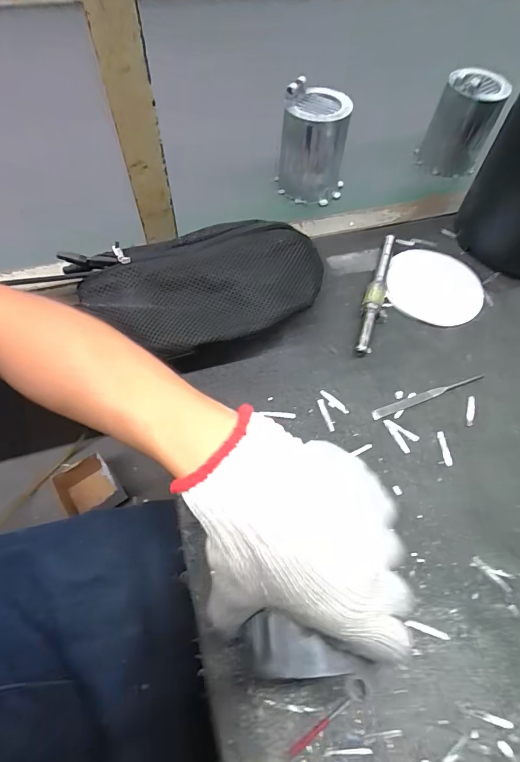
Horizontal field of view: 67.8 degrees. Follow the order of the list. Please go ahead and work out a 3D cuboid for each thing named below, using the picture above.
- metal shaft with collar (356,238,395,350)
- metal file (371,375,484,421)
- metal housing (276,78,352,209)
[{"bbox_3d":[0.142,-0.111,0.471,0.024,0.022,0.186,19,63,7],"label":"metal shaft with collar"},{"bbox_3d":[0.180,0.014,0.414,0.137,0.004,0.010,-19,64,-12],"label":"metal file"},{"bbox_3d":[0.074,-0.330,0.535,0.089,0.112,0.089,2,62,-2],"label":"metal housing"}]

